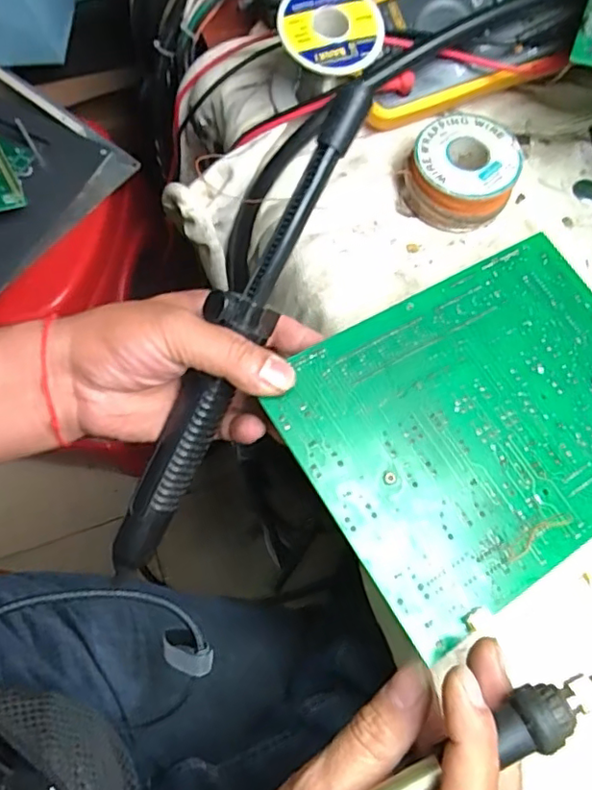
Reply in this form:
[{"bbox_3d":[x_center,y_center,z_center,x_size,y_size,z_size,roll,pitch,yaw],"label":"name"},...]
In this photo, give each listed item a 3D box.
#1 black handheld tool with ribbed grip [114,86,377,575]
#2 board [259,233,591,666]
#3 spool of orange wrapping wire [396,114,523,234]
[{"bbox_3d":[-0.035,-0.027,0.313,0.027,0.038,0.281,29,98,9],"label":"black handheld tool with ribbed grip"},{"bbox_3d":[0.107,0.010,0.313,0.210,0.009,0.156,-28,76,-19],"label":"board"},{"bbox_3d":[0.109,-0.147,0.386,0.067,0.033,0.067,0,71,-1],"label":"spool of orange wrapping wire"}]

